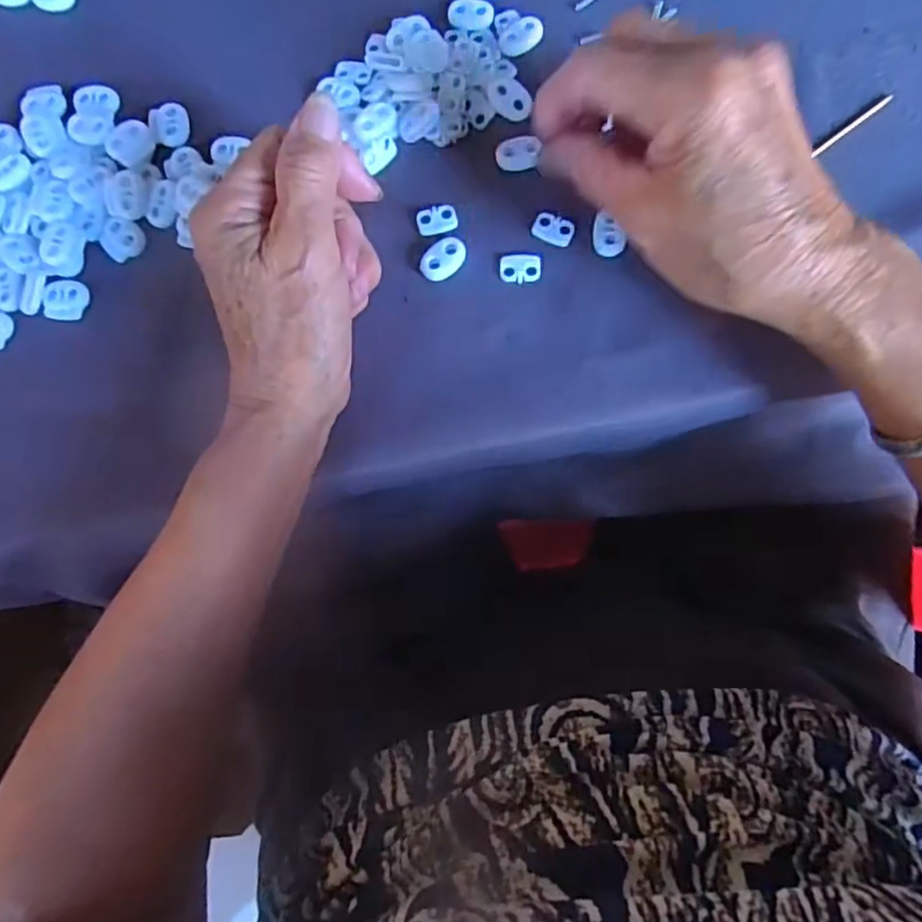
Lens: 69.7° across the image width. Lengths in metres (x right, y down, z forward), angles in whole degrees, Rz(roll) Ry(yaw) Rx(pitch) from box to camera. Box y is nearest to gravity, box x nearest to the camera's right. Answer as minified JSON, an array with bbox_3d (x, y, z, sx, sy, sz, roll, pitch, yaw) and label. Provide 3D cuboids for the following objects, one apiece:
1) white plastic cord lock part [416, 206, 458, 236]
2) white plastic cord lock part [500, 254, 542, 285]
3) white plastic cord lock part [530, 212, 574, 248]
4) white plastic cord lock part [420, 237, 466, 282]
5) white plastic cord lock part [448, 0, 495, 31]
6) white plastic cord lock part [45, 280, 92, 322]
[{"bbox_3d":[-0.011,-0.114,0.311,0.019,0.004,0.013,-16,80,2],"label":"white plastic cord lock part"},{"bbox_3d":[0.028,-0.089,0.303,0.019,0.004,0.014,-2,81,4],"label":"white plastic cord lock part"},{"bbox_3d":[0.043,-0.107,0.304,0.019,0.004,0.013,24,84,7],"label":"white plastic cord lock part"},{"bbox_3d":[-0.008,-0.093,0.305,0.023,0.006,0.014,-38,80,-2],"label":"white plastic cord lock part"},{"bbox_3d":[0.005,-0.220,0.326,0.022,0.006,0.014,6,82,5],"label":"white plastic cord lock part"},{"bbox_3d":[-0.190,-0.078,0.317,0.020,0.004,0.021,5,82,5],"label":"white plastic cord lock part"}]

